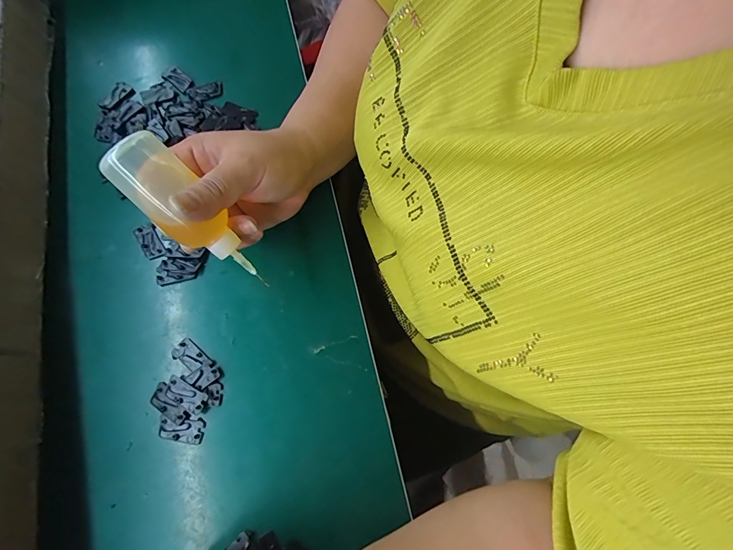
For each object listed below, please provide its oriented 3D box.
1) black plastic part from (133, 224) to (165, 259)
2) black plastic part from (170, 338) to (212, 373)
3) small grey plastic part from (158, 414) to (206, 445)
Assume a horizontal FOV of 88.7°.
[{"bbox_3d":[-0.190,-0.028,0.330,0.017,0.006,0.032,-30,75,-7],"label":"black plastic part"},{"bbox_3d":[-0.141,0.066,0.302,0.031,0.004,0.018,38,78,11],"label":"black plastic part"},{"bbox_3d":[-0.141,0.117,0.286,0.034,0.004,0.018,8,74,4],"label":"small grey plastic part"}]

